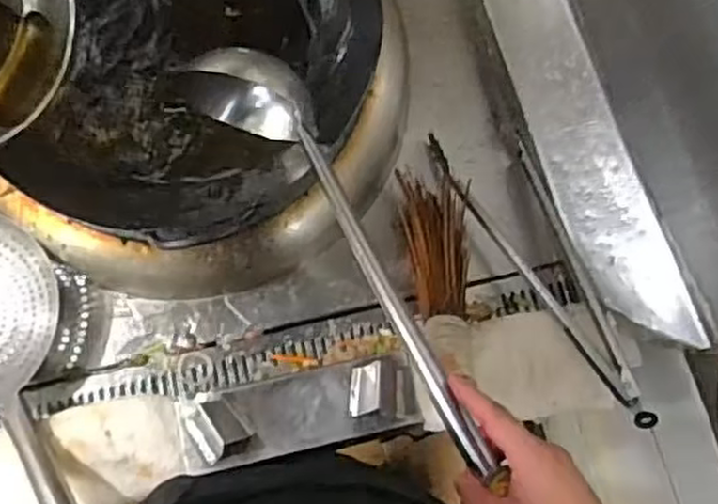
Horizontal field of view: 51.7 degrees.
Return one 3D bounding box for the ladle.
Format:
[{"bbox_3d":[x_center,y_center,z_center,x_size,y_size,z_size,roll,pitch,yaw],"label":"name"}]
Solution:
[{"bbox_3d":[-0.026,-0.003,0.628,0.084,0.083,0.450,-25,64,-8],"label":"ladle"}]

